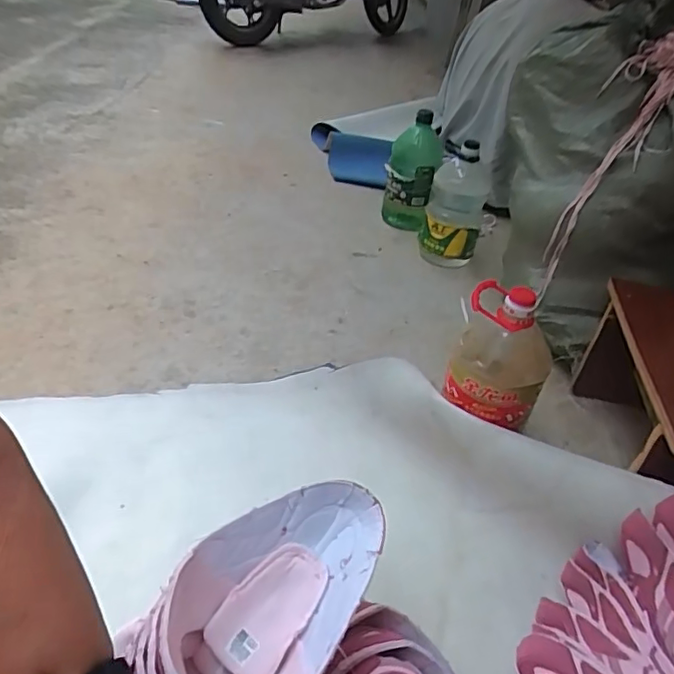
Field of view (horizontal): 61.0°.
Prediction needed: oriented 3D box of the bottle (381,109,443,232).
[{"bbox_3d":[0.234,-0.512,1.800,0.151,0.331,0.137,9,32,1],"label":"bottle"}]

